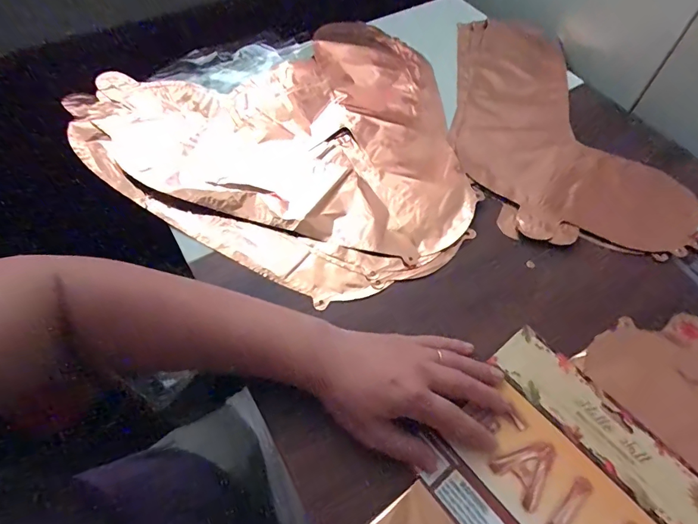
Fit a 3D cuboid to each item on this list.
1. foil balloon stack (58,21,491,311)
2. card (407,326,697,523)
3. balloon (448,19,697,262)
[{"bbox_3d":[-0.044,-0.183,0.510,0.458,0.036,0.428,27,60,16],"label":"foil balloon stack"},{"bbox_3d":[0.160,0.163,0.304,0.158,0.010,0.188,-34,63,-21],"label":"card"},{"bbox_3d":[0.236,-0.192,0.538,0.222,0.012,0.453,-7,57,-6],"label":"balloon"}]

